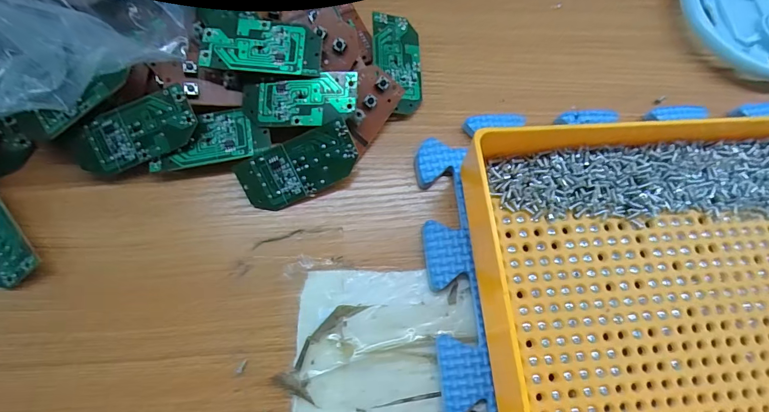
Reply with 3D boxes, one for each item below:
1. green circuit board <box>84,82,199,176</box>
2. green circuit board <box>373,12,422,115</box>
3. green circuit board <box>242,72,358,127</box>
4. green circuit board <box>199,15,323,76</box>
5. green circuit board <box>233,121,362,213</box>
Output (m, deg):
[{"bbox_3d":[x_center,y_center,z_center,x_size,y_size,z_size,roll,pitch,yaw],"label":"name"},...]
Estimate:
[{"bbox_3d":[-0.124,-0.036,0.189,0.060,0.004,0.028,-27,97,-3],"label":"green circuit board"},{"bbox_3d":[0.008,-0.082,0.216,0.028,0.004,0.060,-2,79,-18],"label":"green circuit board"},{"bbox_3d":[-0.045,-0.055,0.195,0.060,0.004,0.027,0,84,7],"label":"green circuit board"},{"bbox_3d":[-0.063,-0.083,0.197,0.059,0.010,0.029,4,73,-3],"label":"green circuit board"},{"bbox_3d":[-0.043,-0.019,0.192,0.060,0.004,0.029,-26,100,-1],"label":"green circuit board"}]

